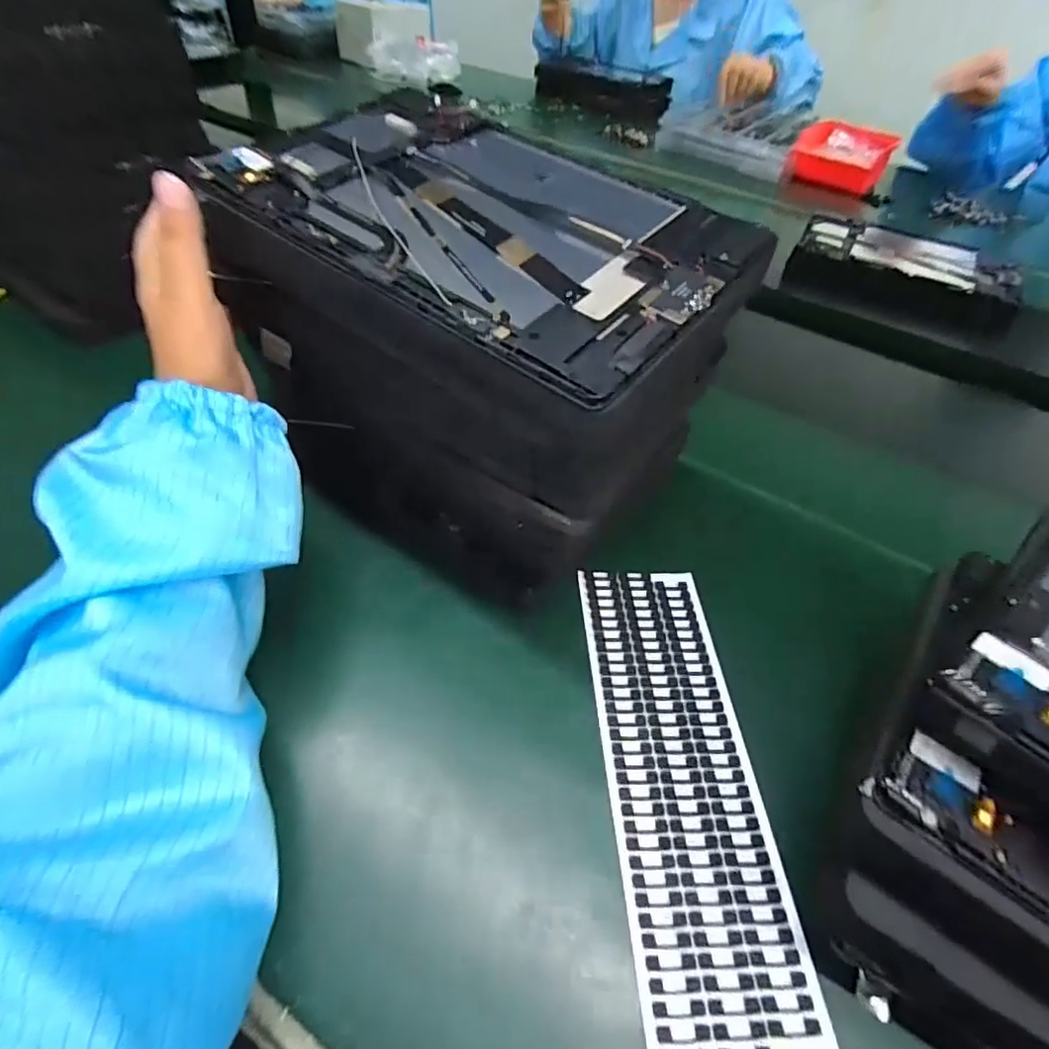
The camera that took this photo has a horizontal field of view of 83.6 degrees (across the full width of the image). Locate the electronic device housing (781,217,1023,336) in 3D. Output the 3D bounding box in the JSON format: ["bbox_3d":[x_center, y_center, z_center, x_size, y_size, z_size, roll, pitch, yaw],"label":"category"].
[{"bbox_3d":[0.441,-0.298,0.693,0.244,0.049,0.131,24,50,17],"label":"electronic device housing"}]

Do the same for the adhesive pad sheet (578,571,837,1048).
[{"bbox_3d":[0.077,0.145,0.255,0.068,0.006,0.301,1,47,-6],"label":"adhesive pad sheet"}]

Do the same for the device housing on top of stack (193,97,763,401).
[{"bbox_3d":[-0.020,-0.147,0.272,0.234,0.005,0.152,33,60,18],"label":"device housing on top of stack"}]

